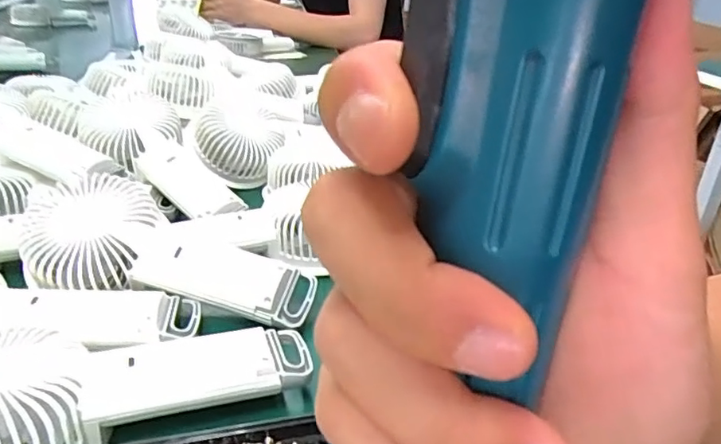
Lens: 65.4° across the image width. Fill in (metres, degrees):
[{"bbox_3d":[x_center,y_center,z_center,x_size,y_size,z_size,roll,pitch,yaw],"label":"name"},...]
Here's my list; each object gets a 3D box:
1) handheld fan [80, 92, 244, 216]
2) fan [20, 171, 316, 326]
[{"bbox_3d":[-0.162,-0.056,0.461,0.159,0.033,0.068,41,38,13],"label":"handheld fan"},{"bbox_3d":[-0.114,0.020,0.345,0.174,0.044,0.071,19,27,-3],"label":"fan"}]

